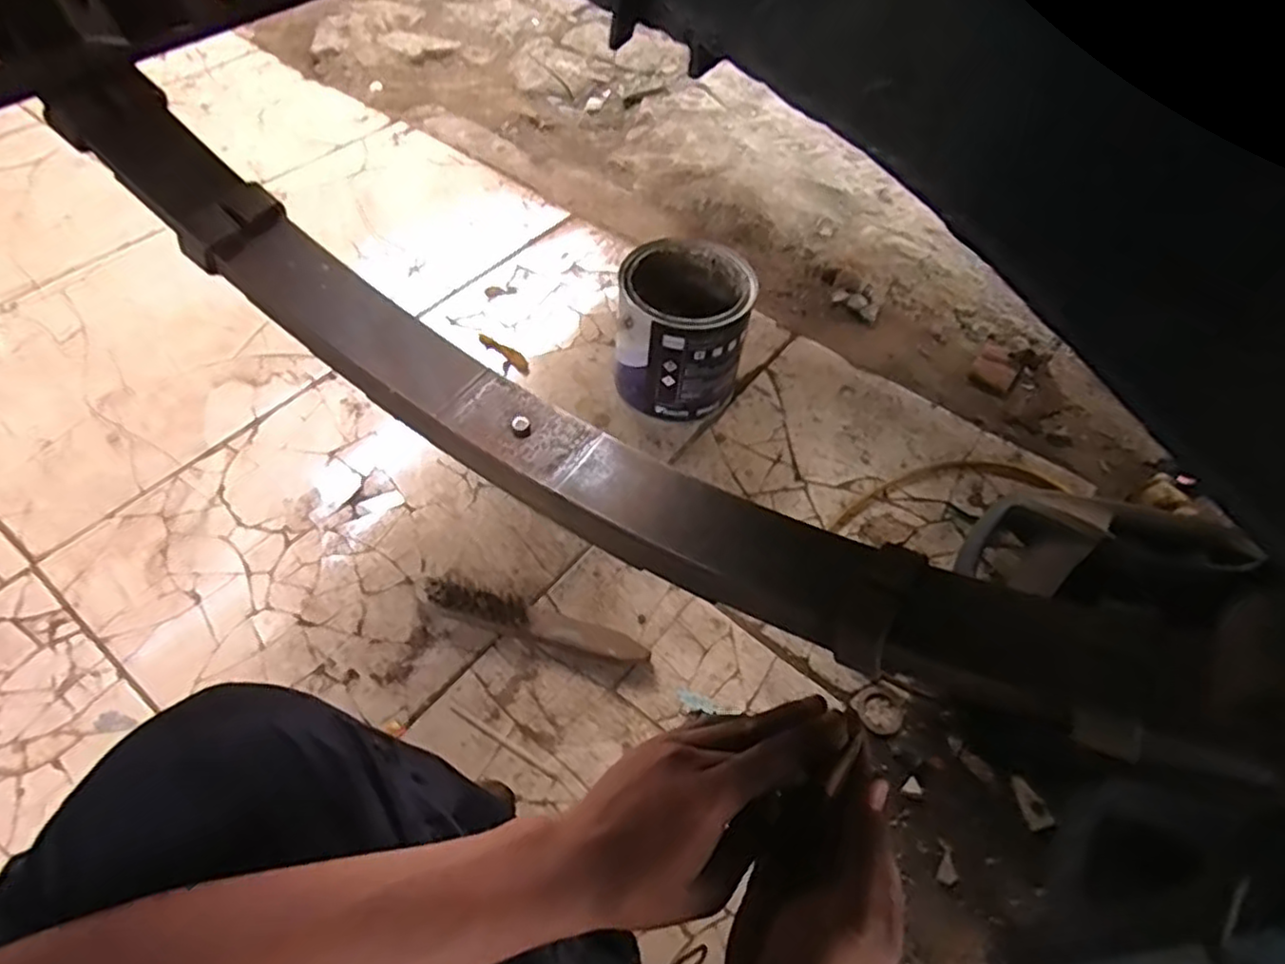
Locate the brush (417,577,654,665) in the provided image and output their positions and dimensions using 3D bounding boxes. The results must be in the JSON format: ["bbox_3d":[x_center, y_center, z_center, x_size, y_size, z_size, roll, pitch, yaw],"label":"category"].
[{"bbox_3d":[-0.111,0.135,0.674,0.236,0.031,0.035,15,57,7],"label":"brush"}]

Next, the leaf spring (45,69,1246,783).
[{"bbox_3d":[-0.069,-0.054,0.448,0.763,0.122,0.073,28,57,15],"label":"leaf spring"}]

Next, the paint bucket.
[{"bbox_3d":[0.045,-0.175,0.818,0.140,0.161,0.149,1,56,-2],"label":"paint bucket"}]

